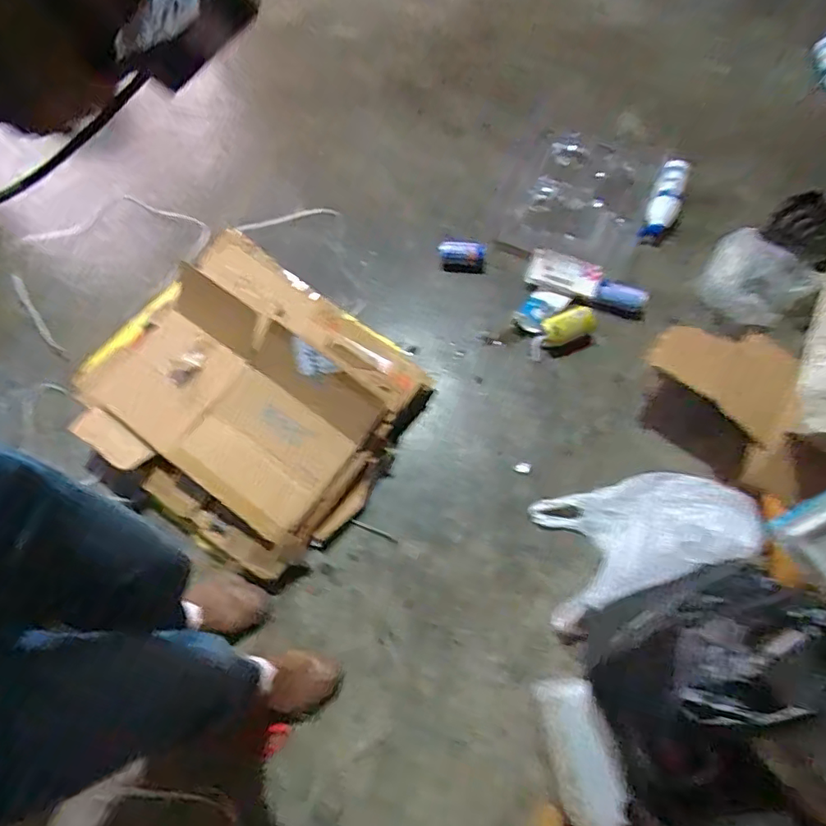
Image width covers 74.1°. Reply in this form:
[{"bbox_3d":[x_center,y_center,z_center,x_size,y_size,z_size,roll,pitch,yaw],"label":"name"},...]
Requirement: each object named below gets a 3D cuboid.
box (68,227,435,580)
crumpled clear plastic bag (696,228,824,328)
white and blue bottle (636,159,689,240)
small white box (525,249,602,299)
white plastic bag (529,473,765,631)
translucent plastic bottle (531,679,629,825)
[{"bbox_3d":[-0.354,-0.063,1.132,0.672,0.144,0.570,37,74,14],"label":"box"},{"bbox_3d":[0.718,-0.284,1.154,0.135,0.105,0.203,-41,73,-14],"label":"crumpled clear plastic bag"},{"bbox_3d":[0.598,-0.500,1.283,0.084,0.069,0.200,29,72,12],"label":"white and blue bottle"},{"bbox_3d":[0.347,-0.322,1.259,0.176,0.034,0.087,27,71,26],"label":"small white box"},{"bbox_3d":[0.418,0.214,0.962,0.364,0.238,0.236,-13,69,-4],"label":"white plastic bag"},{"bbox_3d":[0.259,0.538,0.829,0.088,0.099,0.233,-10,69,-3],"label":"translucent plastic bottle"}]

